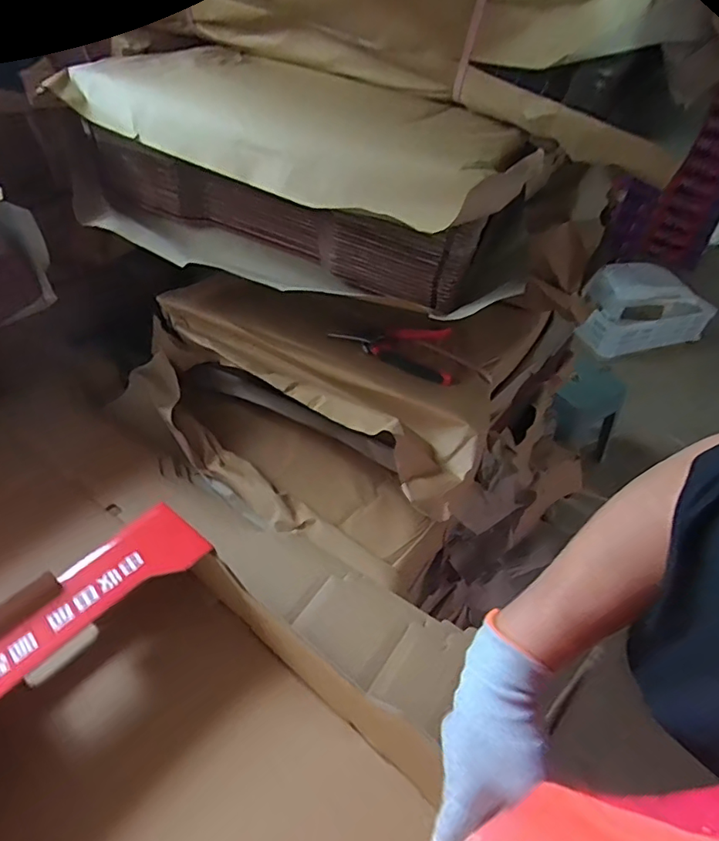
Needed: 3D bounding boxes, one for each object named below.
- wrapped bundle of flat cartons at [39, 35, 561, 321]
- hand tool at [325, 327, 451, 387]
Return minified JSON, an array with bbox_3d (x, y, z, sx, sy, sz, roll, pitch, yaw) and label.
[{"bbox_3d":[-0.076,-0.288,0.622,0.545,0.176,0.254,22,44,16],"label":"wrapped bundle of flat cartons"},{"bbox_3d":[0.043,-0.094,0.701,0.158,0.026,0.091,6,42,0],"label":"hand tool"}]

